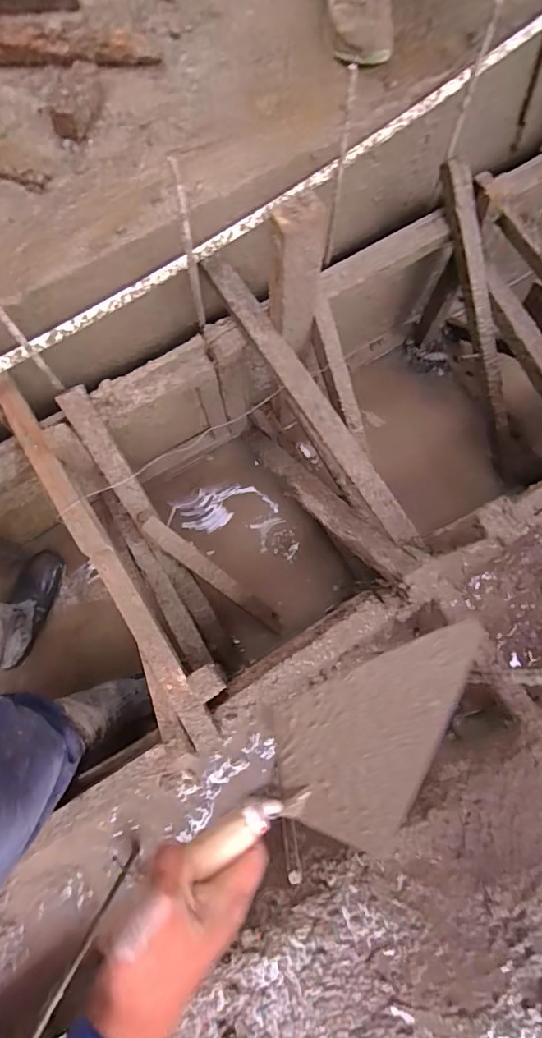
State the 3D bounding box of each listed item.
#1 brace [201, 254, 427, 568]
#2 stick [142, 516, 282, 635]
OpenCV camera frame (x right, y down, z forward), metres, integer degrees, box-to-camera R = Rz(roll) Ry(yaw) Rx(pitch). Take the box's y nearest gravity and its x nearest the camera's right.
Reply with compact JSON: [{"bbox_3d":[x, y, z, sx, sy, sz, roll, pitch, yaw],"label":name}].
[{"bbox_3d":[0.069,-0.204,0.884,0.067,0.051,0.663,-32,80,-7],"label":"brace"},{"bbox_3d":[-0.106,0.143,1.098,0.041,0.027,0.460,-51,126,-8],"label":"stick"}]

